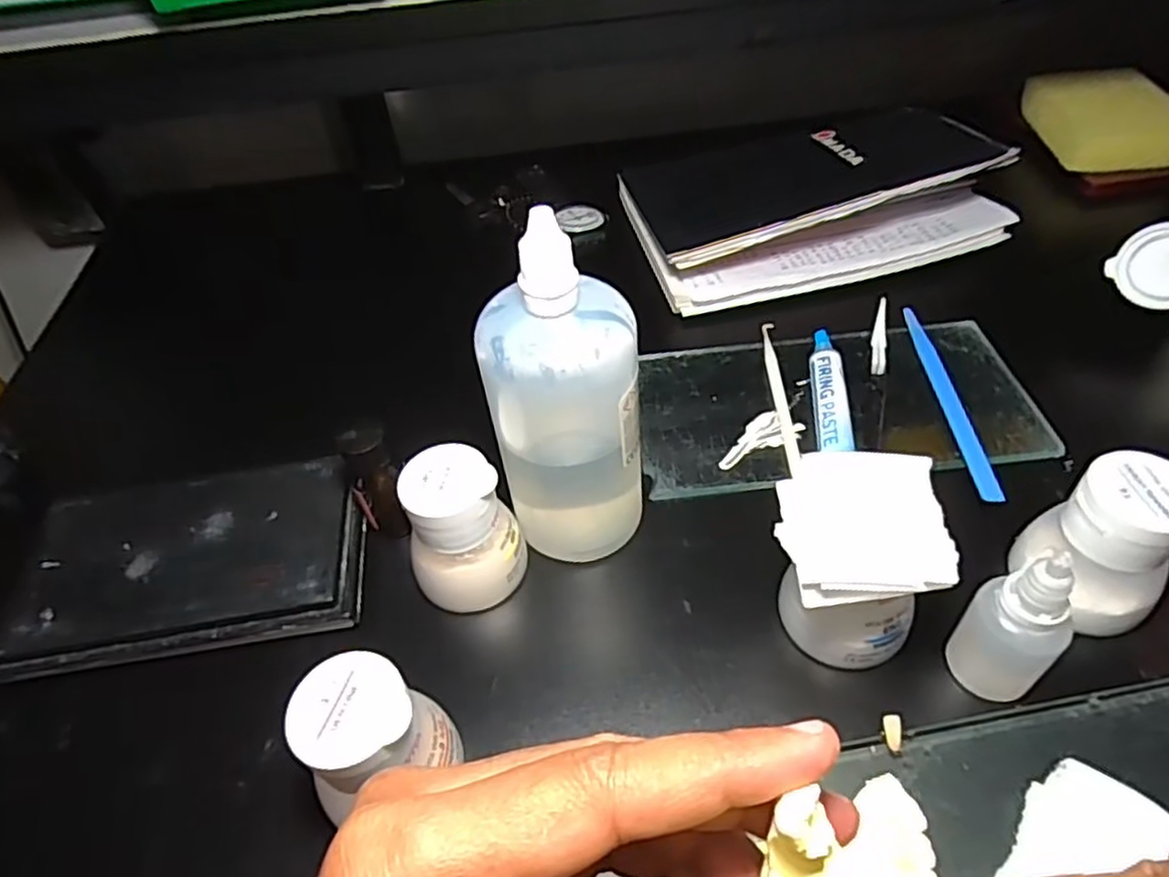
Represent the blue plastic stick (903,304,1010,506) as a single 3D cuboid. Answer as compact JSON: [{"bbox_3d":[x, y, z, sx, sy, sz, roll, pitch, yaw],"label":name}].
[{"bbox_3d":[0.187,-0.023,0.368,0.010,0.004,0.136,-2,49,3],"label":"blue plastic stick"}]

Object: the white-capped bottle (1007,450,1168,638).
[{"bbox_3d":[0.200,0.040,0.273,0.043,0.060,0.049,-34,54,-23],"label":"white-capped bottle"}]

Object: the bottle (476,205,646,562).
[{"bbox_3d":[-0.006,-0.014,0.283,0.056,0.150,0.050,1,49,7],"label":"bottle"}]

